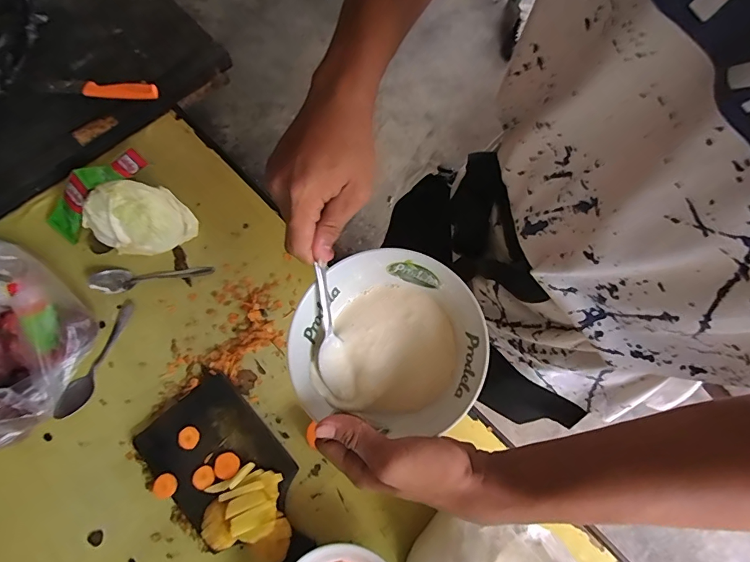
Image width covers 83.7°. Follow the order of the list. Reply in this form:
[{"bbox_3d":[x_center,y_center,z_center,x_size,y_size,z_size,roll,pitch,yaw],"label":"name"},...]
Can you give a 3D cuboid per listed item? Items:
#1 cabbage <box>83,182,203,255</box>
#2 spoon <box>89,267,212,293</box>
[{"bbox_3d":[-0.342,-0.092,0.609,0.112,0.085,0.113,35,73,11],"label":"cabbage"},{"bbox_3d":[-0.332,-0.007,0.622,0.166,0.023,0.034,-5,70,-3],"label":"spoon"}]

